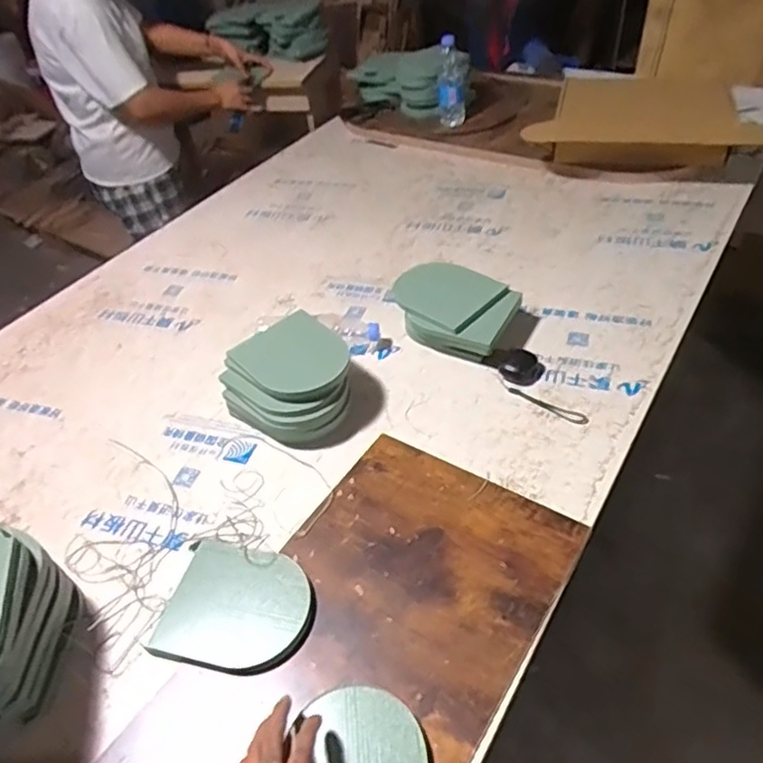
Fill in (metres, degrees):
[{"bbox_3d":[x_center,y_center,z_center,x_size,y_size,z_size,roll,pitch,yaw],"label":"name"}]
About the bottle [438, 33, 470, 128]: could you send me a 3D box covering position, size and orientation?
[{"bbox_3d":[0.185,-0.774,1.612,0.072,0.219,0.079,9,46,16],"label":"bottle"}]

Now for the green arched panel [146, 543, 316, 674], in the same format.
[{"bbox_3d":[-0.176,0.272,0.745,0.178,0.017,0.147,8,46,15],"label":"green arched panel"}]

